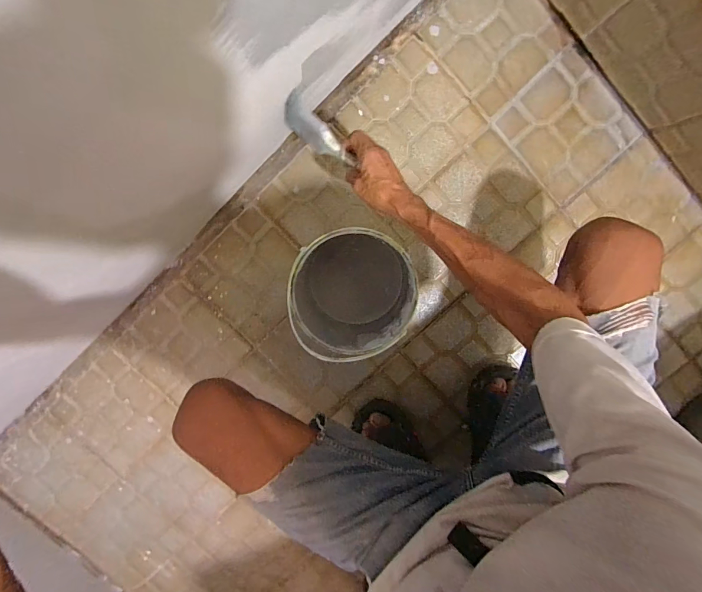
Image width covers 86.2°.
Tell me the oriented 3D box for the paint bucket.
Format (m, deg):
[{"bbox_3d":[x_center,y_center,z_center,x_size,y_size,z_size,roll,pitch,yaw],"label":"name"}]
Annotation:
[{"bbox_3d":[0.000,-0.006,0.602,0.172,0.162,0.191,-8,100,2],"label":"paint bucket"}]

